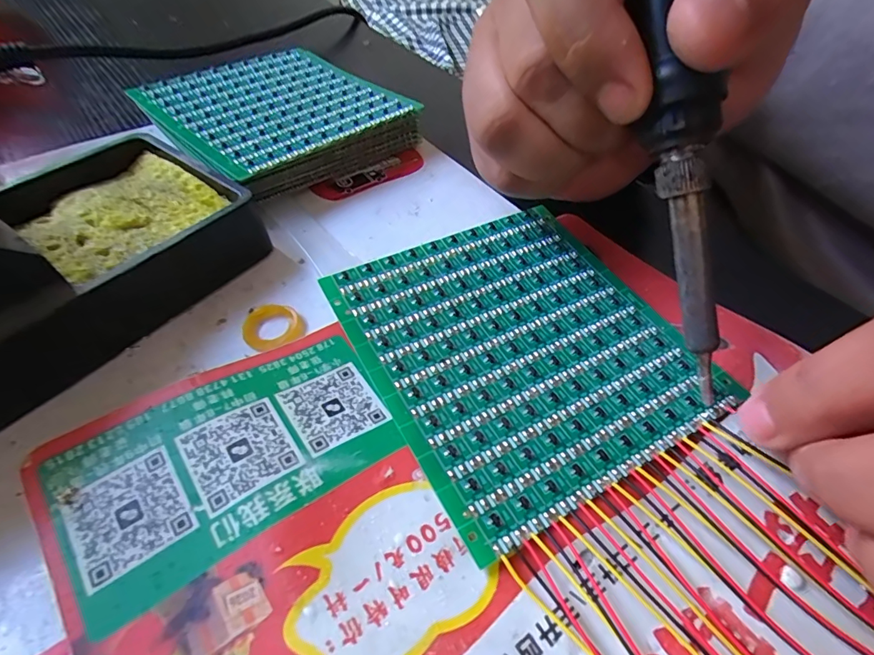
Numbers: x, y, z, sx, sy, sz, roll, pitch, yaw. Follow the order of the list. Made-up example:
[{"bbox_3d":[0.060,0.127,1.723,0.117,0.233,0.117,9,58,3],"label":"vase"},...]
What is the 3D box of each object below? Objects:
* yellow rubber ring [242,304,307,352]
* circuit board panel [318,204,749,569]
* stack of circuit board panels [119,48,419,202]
[{"bbox_3d":[-0.053,0.000,0.154,0.019,0.004,0.018,1,49,-2],"label":"yellow rubber ring"},{"bbox_3d":[0.025,0.004,0.149,0.092,0.008,0.098,-22,54,-21],"label":"circuit board panel"},{"bbox_3d":[-0.075,-0.098,0.223,0.096,0.022,0.096,-35,59,-29],"label":"stack of circuit board panels"}]

